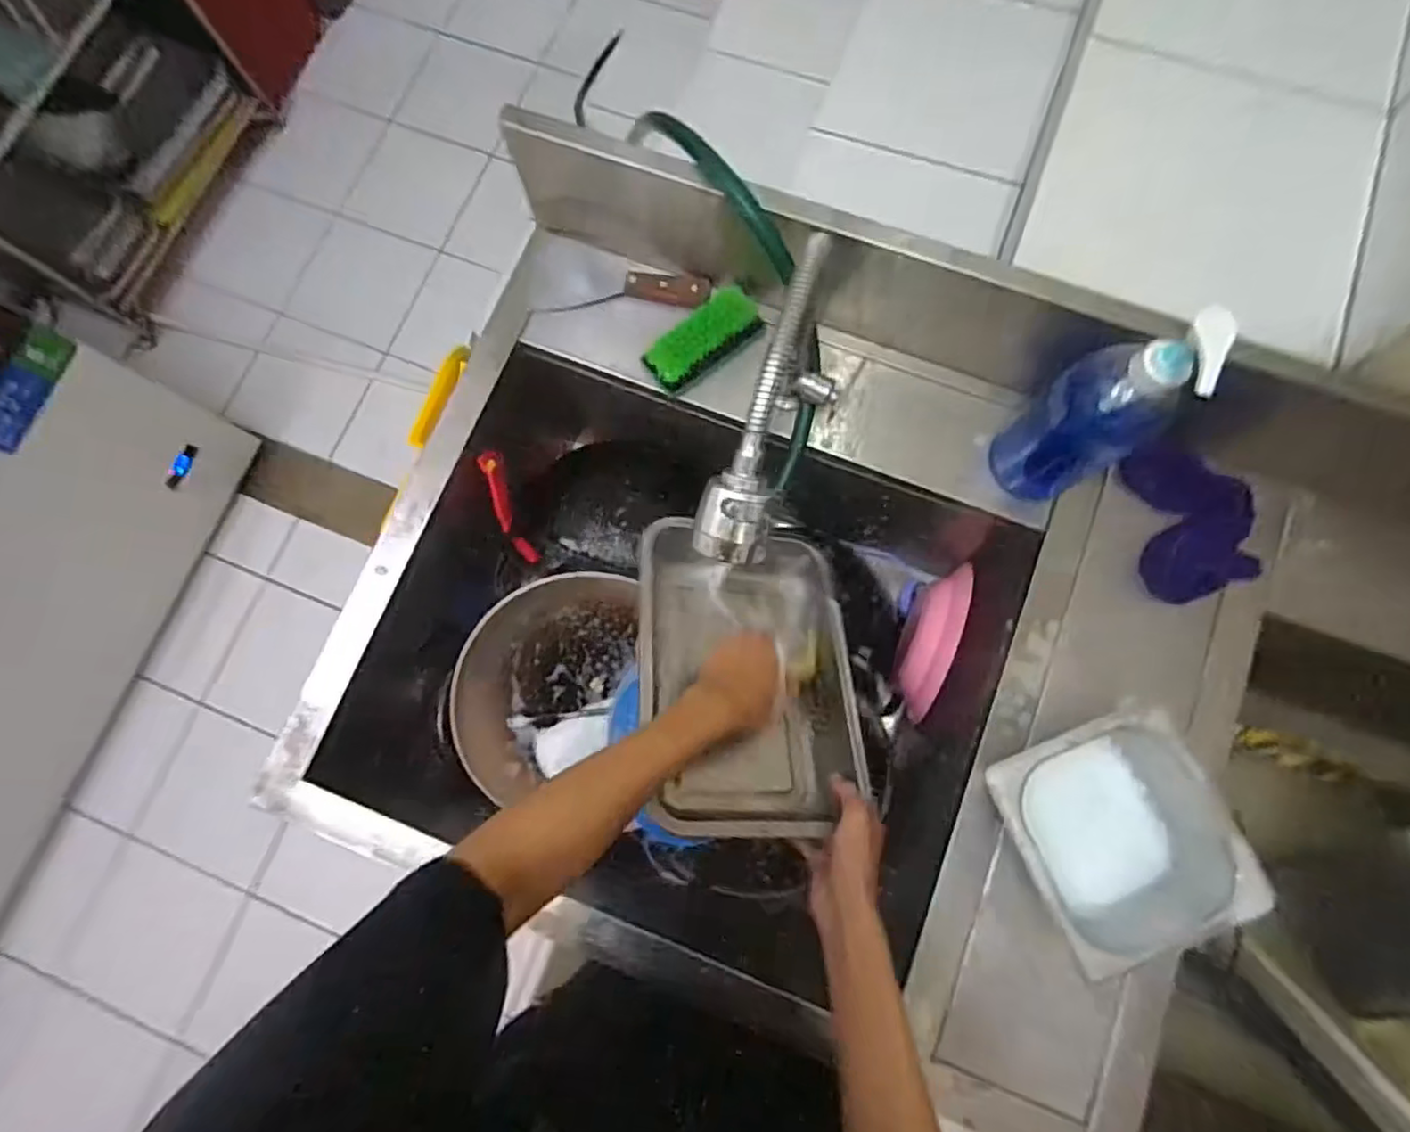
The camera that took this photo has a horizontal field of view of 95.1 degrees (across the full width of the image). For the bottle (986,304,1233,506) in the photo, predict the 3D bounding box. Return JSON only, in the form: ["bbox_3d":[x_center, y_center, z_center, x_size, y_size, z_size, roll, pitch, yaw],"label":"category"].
[{"bbox_3d":[0.339,-0.128,0.550,0.071,0.255,0.090,-32,82,-5],"label":"bottle"}]

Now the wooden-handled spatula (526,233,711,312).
[{"bbox_3d":[-0.093,-0.318,0.725,0.194,0.032,0.081,5,80,1],"label":"wooden-handled spatula"}]

